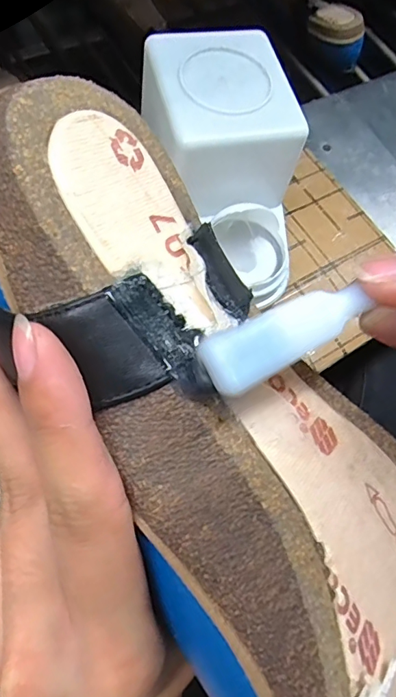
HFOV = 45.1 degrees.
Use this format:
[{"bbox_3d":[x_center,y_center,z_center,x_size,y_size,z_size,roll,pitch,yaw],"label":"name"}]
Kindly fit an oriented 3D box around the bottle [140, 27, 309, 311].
[{"bbox_3d":[0.016,-0.130,0.365,0.112,0.111,0.177,0,67,-7],"label":"bottle"}]

